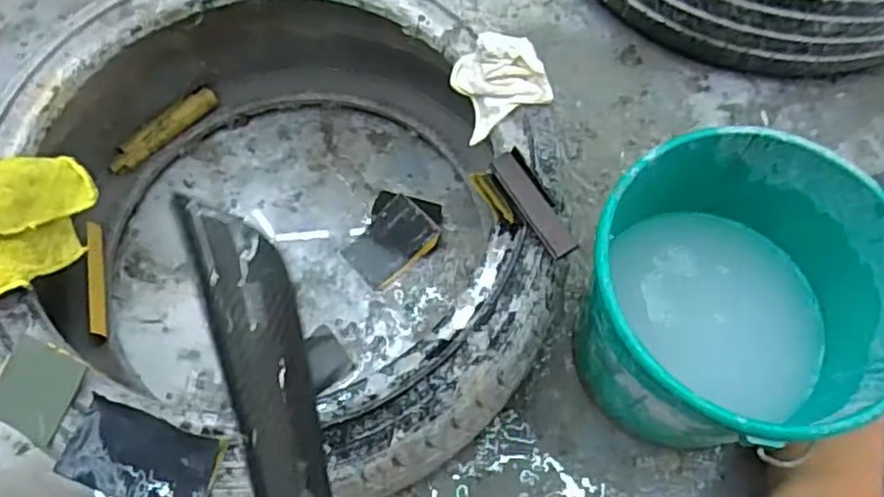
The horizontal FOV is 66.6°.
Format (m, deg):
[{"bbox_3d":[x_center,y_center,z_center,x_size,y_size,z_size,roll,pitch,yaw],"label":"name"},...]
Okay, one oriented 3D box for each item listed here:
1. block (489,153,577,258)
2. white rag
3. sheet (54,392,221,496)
[{"bbox_3d":[0.082,-0.040,0.610,0.026,0.014,0.115,-26,68,-13],"label":"block"},{"bbox_3d":[0.055,-0.169,0.671,0.083,0.059,0.088,-21,67,-11],"label":"white rag"},{"bbox_3d":[-0.236,0.166,0.529,0.111,0.005,0.065,23,78,-4],"label":"sheet"}]

